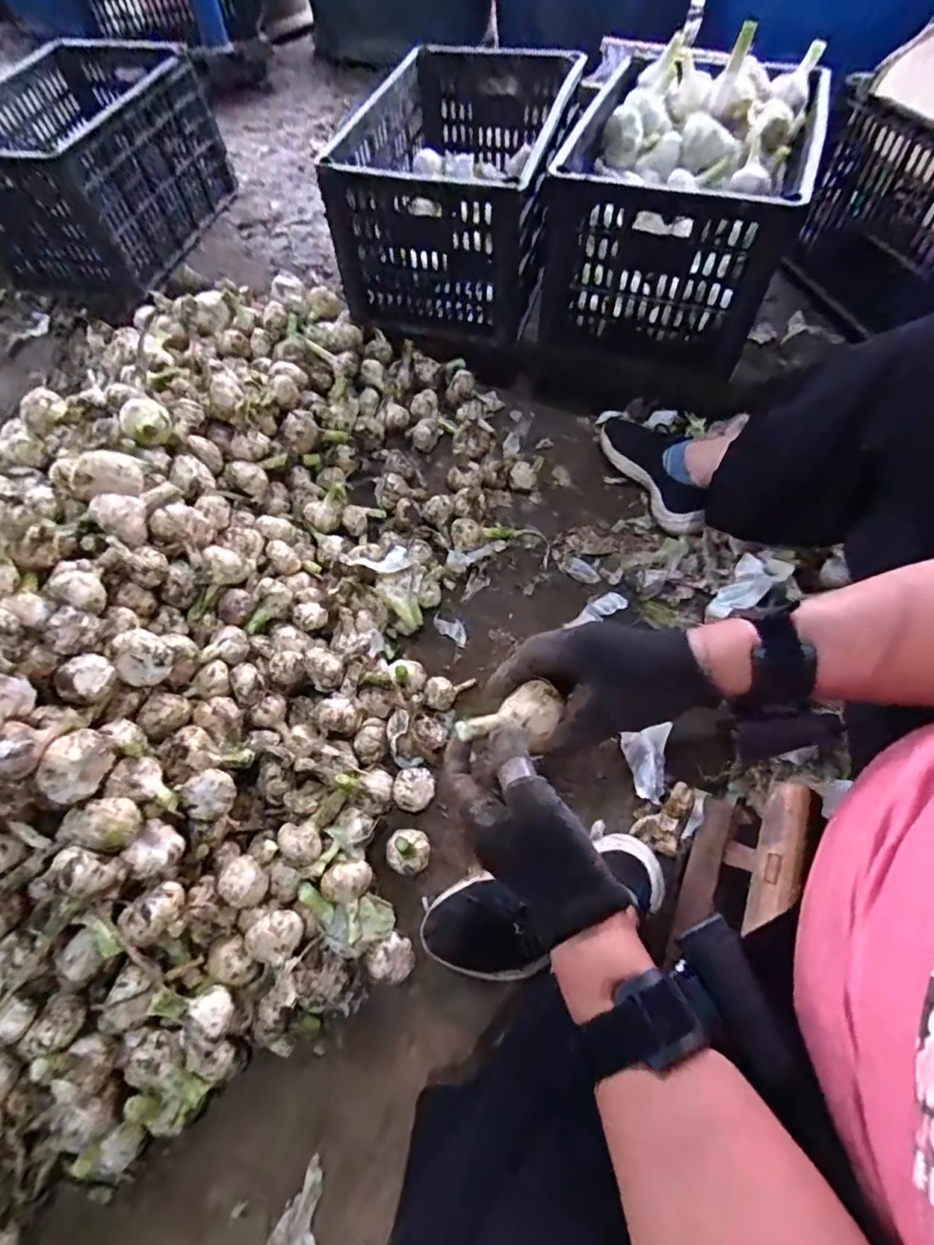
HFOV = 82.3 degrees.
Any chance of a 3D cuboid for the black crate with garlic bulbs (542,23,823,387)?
[{"bbox_3d":[0.308,-0.605,0.809,0.308,0.248,0.386,15,64,12],"label":"black crate with garlic bulbs"}]

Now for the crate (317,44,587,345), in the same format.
[{"bbox_3d":[-0.012,-0.712,0.896,0.298,0.236,0.424,14,63,11],"label":"crate"}]

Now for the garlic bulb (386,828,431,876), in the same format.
[{"bbox_3d":[-0.063,0.247,0.580,0.045,0.059,0.047,-2,62,3],"label":"garlic bulb"}]

